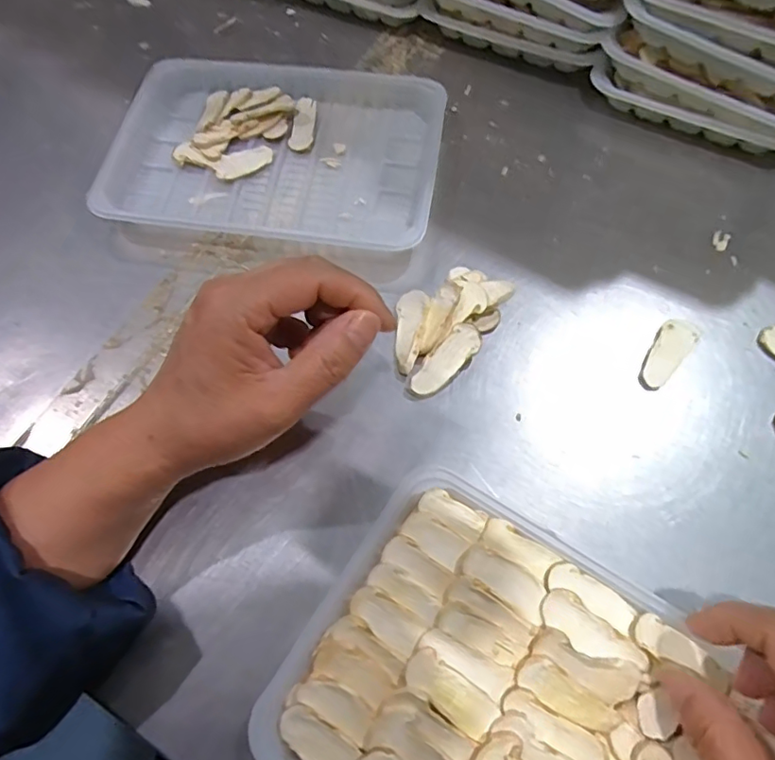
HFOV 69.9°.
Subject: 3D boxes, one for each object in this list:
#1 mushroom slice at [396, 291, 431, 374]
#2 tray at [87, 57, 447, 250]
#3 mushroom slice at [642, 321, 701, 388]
[{"bbox_3d":[0.012,-0.031,0.350,0.019,0.016,0.055,12,66,5],"label":"mushroom slice"},{"bbox_3d":[-0.078,-0.180,0.414,0.231,0.024,0.175,7,67,4],"label":"tray"},{"bbox_3d":[0.176,-0.018,0.347,0.021,0.004,0.053,37,73,16],"label":"mushroom slice"}]

